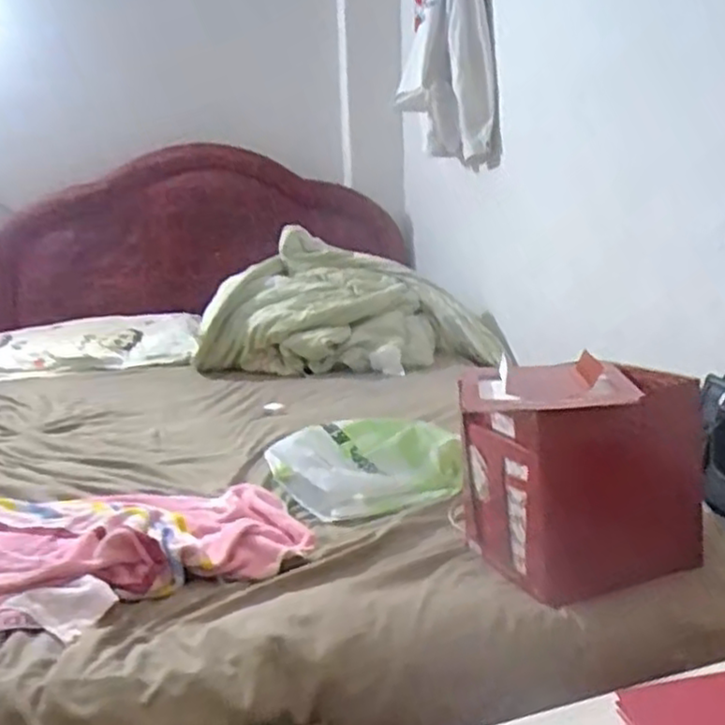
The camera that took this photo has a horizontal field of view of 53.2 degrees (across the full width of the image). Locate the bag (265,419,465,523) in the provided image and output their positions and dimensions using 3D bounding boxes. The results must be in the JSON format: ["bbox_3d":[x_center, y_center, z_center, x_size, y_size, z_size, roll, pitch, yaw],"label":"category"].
[{"bbox_3d":[0.012,0.165,1.193,0.272,0.078,0.216,-10,16,-28],"label":"bag"}]

